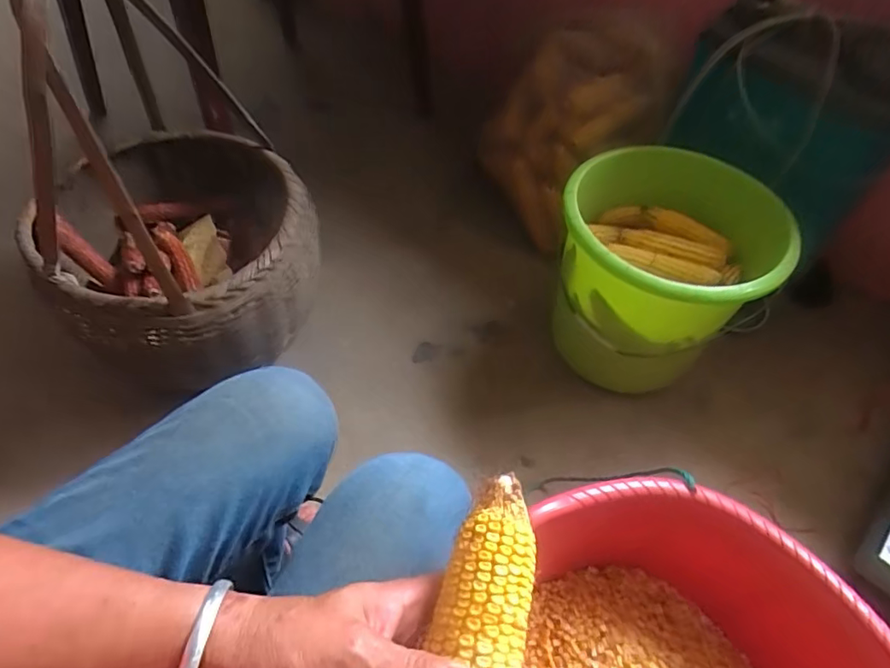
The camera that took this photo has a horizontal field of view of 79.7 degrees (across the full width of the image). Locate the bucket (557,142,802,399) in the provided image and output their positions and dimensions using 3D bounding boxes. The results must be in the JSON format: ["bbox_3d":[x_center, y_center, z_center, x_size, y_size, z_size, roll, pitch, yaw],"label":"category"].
[{"bbox_3d":[0.347,-0.099,0.890,0.310,0.268,0.308,2,53,-3],"label":"bucket"}]

